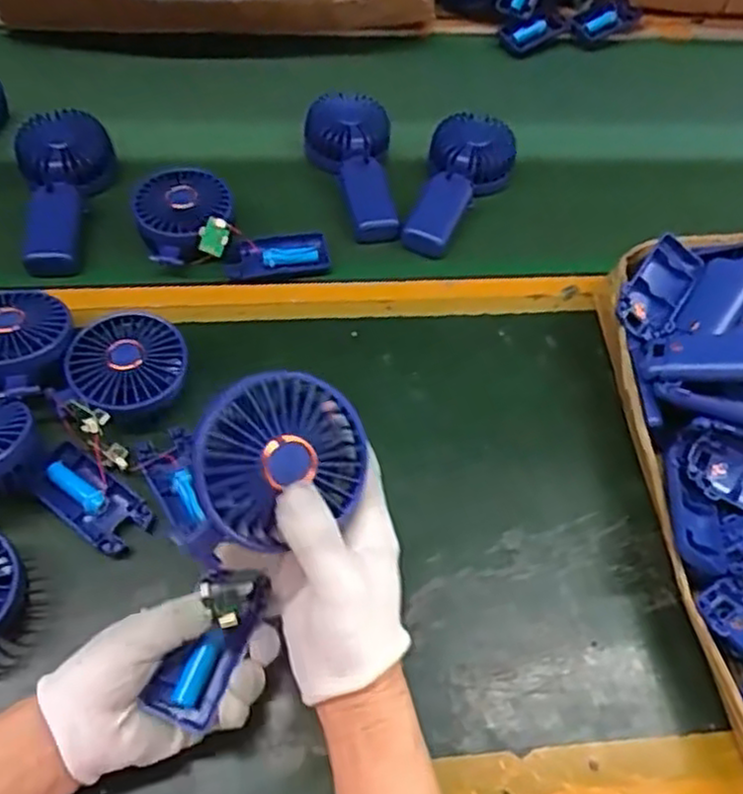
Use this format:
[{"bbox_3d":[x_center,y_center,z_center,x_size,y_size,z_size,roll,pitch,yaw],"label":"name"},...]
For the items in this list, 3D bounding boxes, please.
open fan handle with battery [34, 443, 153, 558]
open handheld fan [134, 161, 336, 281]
[{"bbox_3d":[-0.201,0.073,0.519,0.090,0.016,0.042,33,59,16],"label":"open fan handle with battery"},{"bbox_3d":[-0.125,-0.156,0.654,0.173,0.046,0.091,7,56,-1],"label":"open handheld fan"}]

